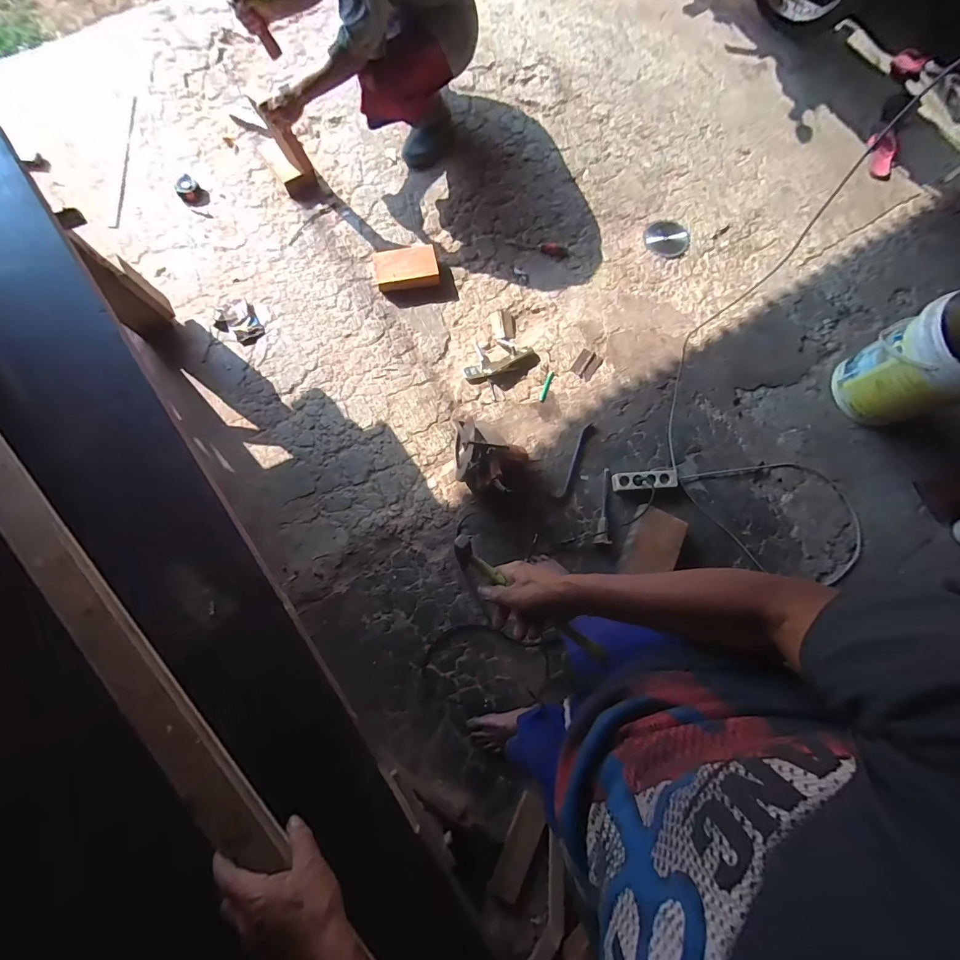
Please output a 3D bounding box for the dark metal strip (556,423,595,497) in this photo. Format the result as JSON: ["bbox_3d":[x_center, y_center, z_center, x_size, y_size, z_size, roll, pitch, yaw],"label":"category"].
[{"bbox_3d":[0.315,-0.065,1.396,0.034,0.021,0.276,25,80,4],"label":"dark metal strip"}]

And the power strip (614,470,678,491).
[{"bbox_3d":[0.539,0.001,1.370,0.211,0.048,0.064,-1,78,-4],"label":"power strip"}]

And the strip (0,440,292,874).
[{"bbox_3d":[-0.596,0.033,0.542,0.049,0.026,1.067,-42,81,-8],"label":"strip"}]

